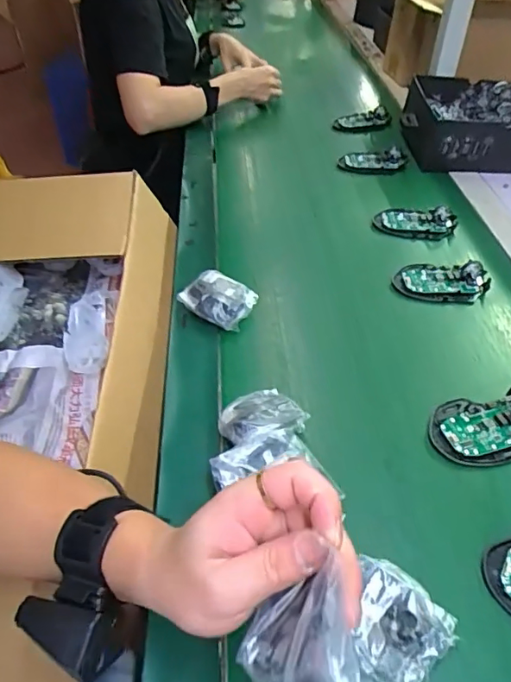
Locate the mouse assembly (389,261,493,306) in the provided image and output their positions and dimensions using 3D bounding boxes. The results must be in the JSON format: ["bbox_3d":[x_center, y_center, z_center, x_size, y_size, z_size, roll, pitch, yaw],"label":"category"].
[{"bbox_3d":[0.233,-0.075,0.639,0.110,0.027,0.063,10,45,10],"label":"mouse assembly"}]

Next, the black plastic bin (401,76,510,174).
[{"bbox_3d":[0.392,-0.372,0.902,0.241,0.107,0.205,-1,44,-1],"label":"black plastic bin"}]

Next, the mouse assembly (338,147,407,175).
[{"bbox_3d":[0.205,-0.315,0.894,0.114,0.031,0.047,1,44,2],"label":"mouse assembly"}]

